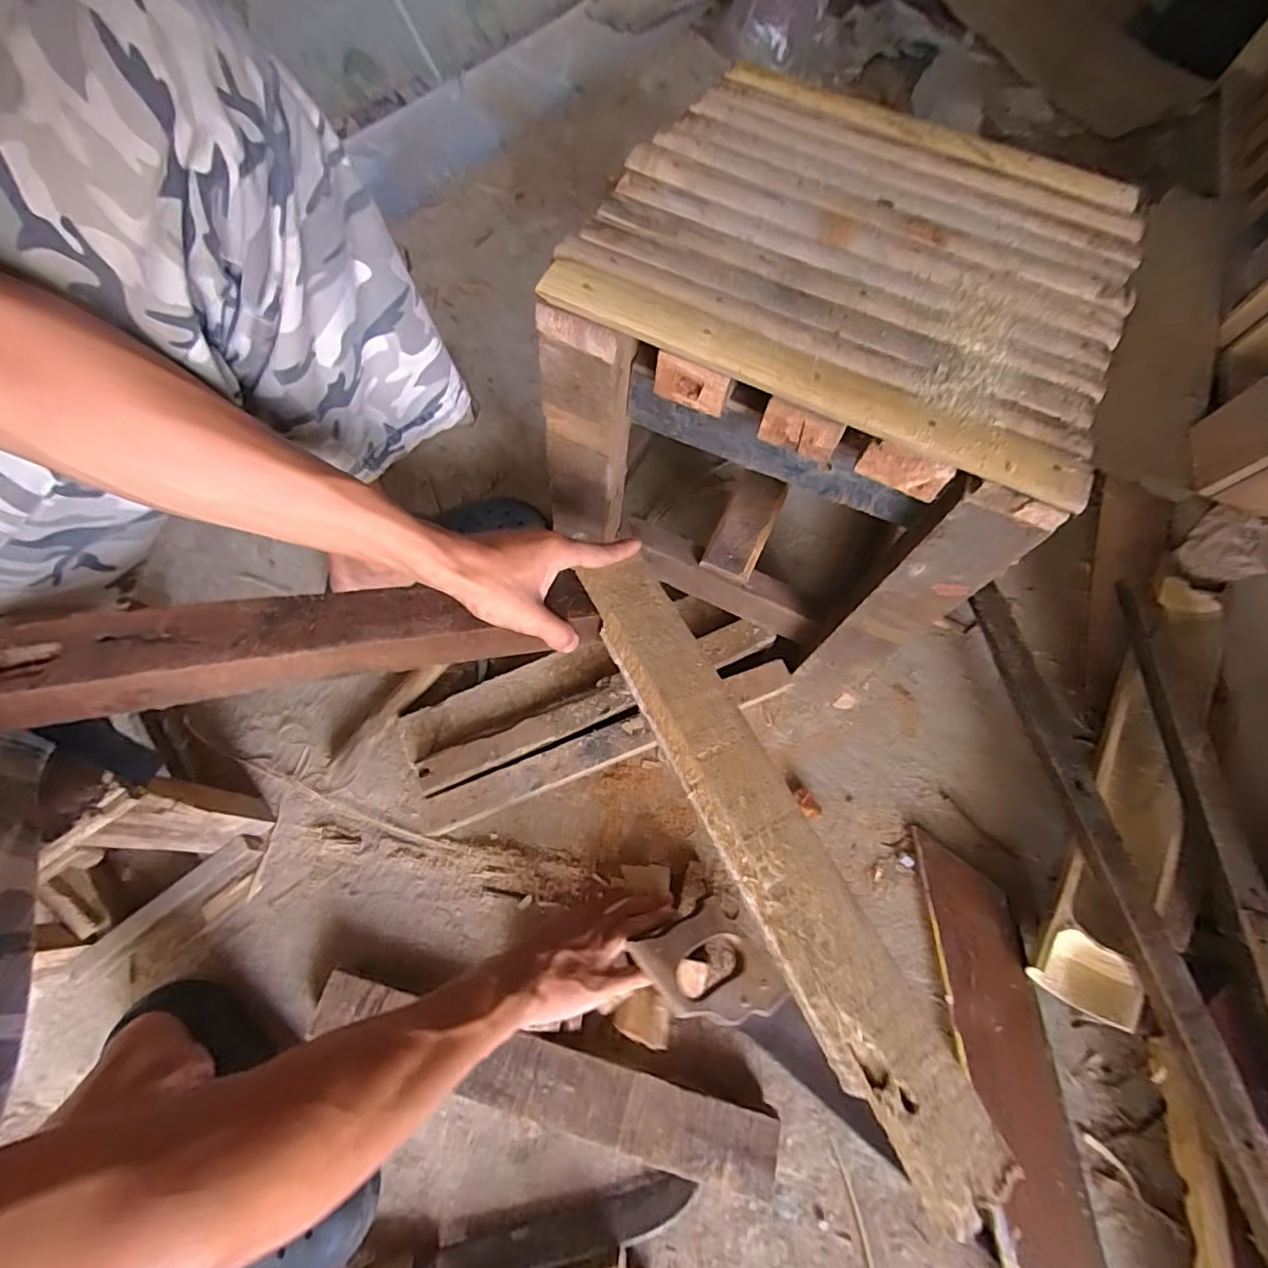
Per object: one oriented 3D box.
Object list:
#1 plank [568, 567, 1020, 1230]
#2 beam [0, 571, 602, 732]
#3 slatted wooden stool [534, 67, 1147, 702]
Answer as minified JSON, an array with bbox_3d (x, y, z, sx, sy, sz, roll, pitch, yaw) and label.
[{"bbox_3d":[0.081,0.127,0.383,0.065,0.026,0.430,-25,68,-11],"label":"plank"},{"bbox_3d":[-0.205,0.000,0.390,0.367,0.029,0.064,-7,68,-24],"label":"beam"},{"bbox_3d":[0.170,-0.228,0.560,0.368,0.328,0.369,26,68,7],"label":"slatted wooden stool"}]

